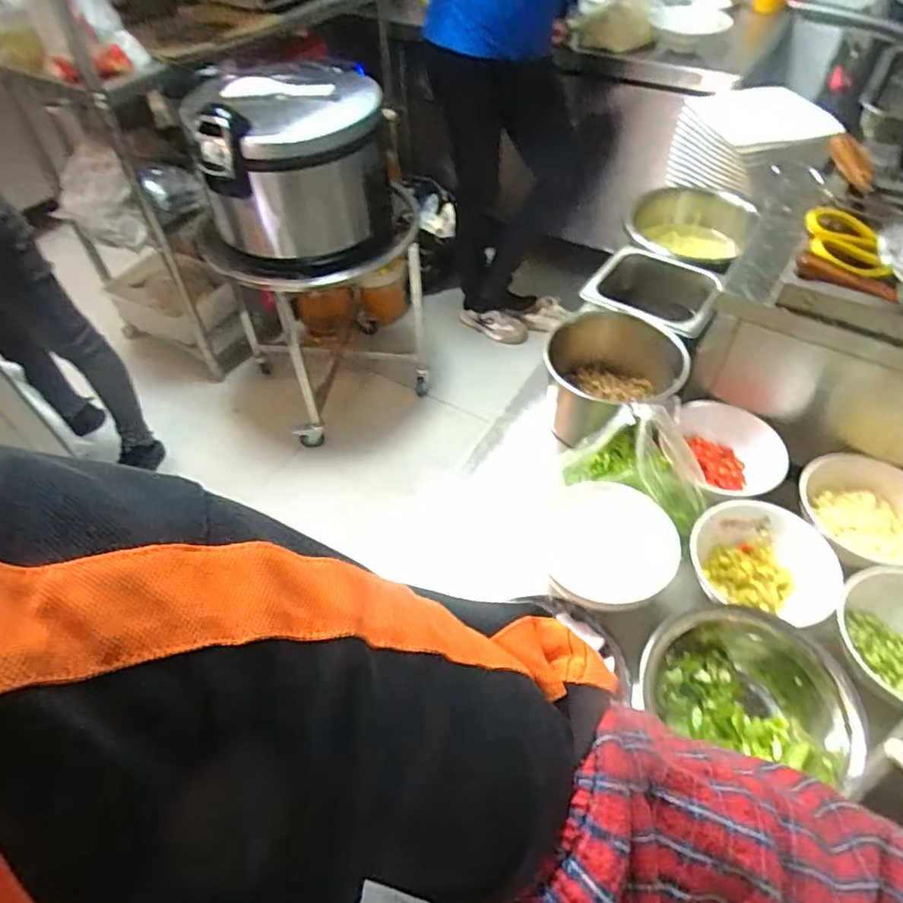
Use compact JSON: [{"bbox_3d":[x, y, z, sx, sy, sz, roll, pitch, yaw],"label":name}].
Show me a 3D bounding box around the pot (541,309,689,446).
[{"bbox_3d":[0.222,-0.101,0.821,0.180,0.114,0.149,3,51,4],"label":"pot"}]

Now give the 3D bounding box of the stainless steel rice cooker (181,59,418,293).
[{"bbox_3d":[-0.360,-0.652,1.453,0.477,0.411,0.439,7,51,8],"label":"stainless steel rice cooker"}]

